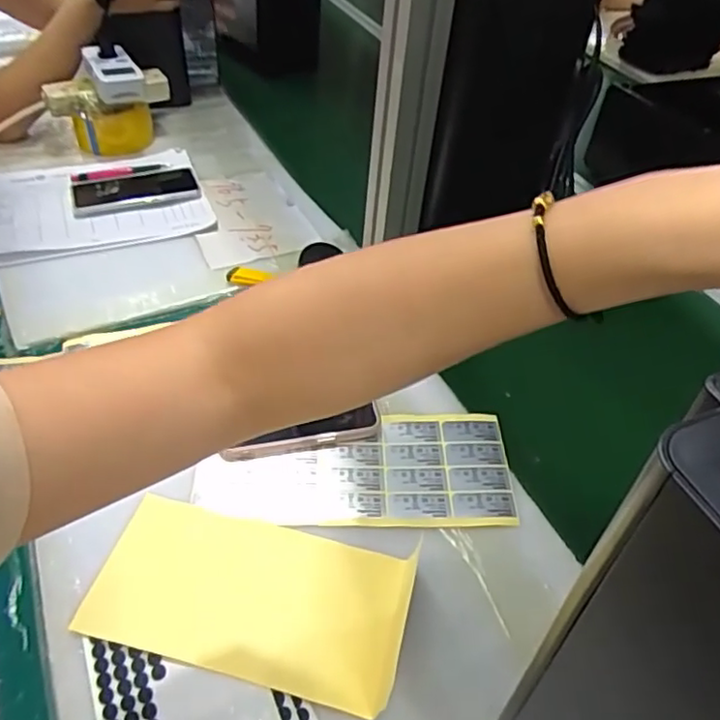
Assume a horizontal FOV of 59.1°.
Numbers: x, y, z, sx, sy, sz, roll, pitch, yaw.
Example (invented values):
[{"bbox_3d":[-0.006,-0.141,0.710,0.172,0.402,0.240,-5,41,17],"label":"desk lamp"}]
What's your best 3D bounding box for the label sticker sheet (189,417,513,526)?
[{"bbox_3d":[-0.004,0.097,0.570,0.271,0.006,0.116,1,47,-4],"label":"label sticker sheet"}]

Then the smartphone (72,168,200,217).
[{"bbox_3d":[-0.306,-0.229,0.869,0.162,0.012,0.075,-11,47,-17],"label":"smartphone"}]

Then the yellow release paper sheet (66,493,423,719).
[{"bbox_3d":[-0.082,0.179,0.483,0.231,0.014,0.118,13,45,6],"label":"yellow release paper sheet"}]

